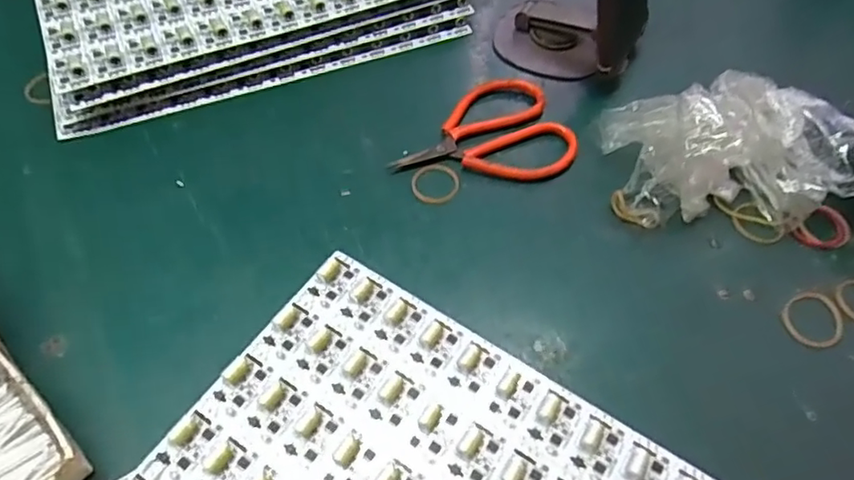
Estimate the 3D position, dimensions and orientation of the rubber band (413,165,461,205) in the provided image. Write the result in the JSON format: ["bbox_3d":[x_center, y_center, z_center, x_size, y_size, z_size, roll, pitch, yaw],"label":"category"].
[{"bbox_3d":[0.005,-0.035,0.363,0.029,0.004,0.028,1,57,-1],"label":"rubber band"}]

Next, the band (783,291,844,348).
[{"bbox_3d":[0.209,0.042,0.318,0.033,0.004,0.030,-23,61,-15],"label":"band"}]

